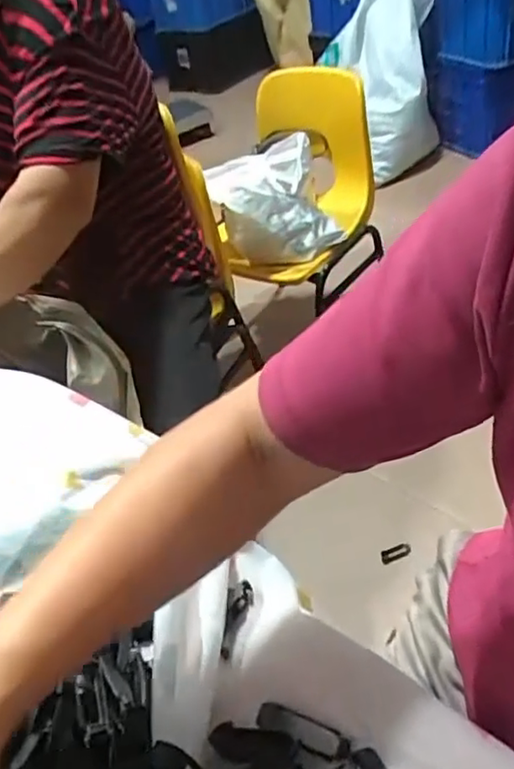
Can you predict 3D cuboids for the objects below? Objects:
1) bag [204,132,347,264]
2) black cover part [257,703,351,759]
[{"bbox_3d":[0.039,-0.379,1.258,0.252,0.217,0.112,-3,41,12],"label":"bag"},{"bbox_3d":[0.028,0.208,0.363,0.058,0.005,0.017,9,45,24],"label":"black cover part"}]

